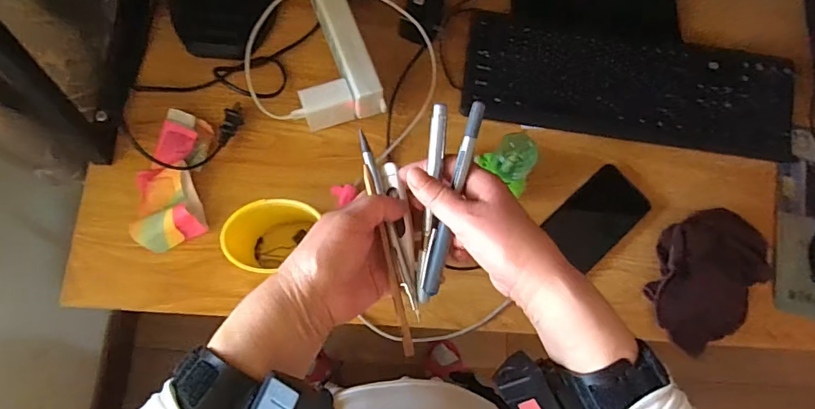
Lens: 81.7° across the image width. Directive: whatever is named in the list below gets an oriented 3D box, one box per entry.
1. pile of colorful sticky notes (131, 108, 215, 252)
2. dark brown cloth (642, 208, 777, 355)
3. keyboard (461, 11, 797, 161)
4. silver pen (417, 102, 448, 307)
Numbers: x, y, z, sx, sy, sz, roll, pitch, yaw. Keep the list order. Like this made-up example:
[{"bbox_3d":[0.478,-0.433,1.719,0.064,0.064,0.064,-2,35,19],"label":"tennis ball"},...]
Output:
[{"bbox_3d":[-0.260,-0.030,0.522,0.076,0.030,0.160,1,77,-4],"label":"pile of colorful sticky notes"},{"bbox_3d":[0.351,0.090,0.546,0.123,0.036,0.165,21,76,1],"label":"dark brown cloth"},{"bbox_3d":[0.284,-0.152,0.589,0.419,0.019,0.128,7,77,-3],"label":"keyboard"},{"bbox_3d":[0.017,0.000,0.343,0.011,0.015,0.142,5,96,-4],"label":"silver pen"}]

